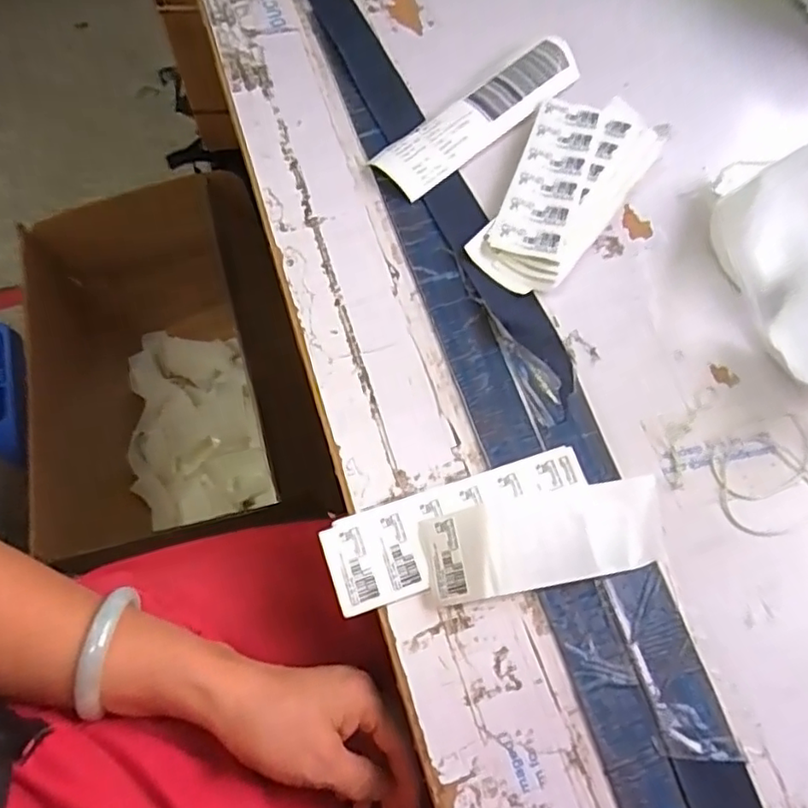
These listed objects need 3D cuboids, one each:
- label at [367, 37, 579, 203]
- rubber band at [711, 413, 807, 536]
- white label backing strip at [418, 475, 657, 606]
[{"bbox_3d":[0.063,-0.232,0.496,0.192,0.022,0.052,-39,73,-15],"label":"label"},{"bbox_3d":[0.230,0.046,0.390,0.066,0.005,0.071,-7,67,-3],"label":"rubber band"},{"bbox_3d":[0.082,0.080,0.362,0.139,0.020,0.052,-10,67,-5],"label":"white label backing strip"}]

